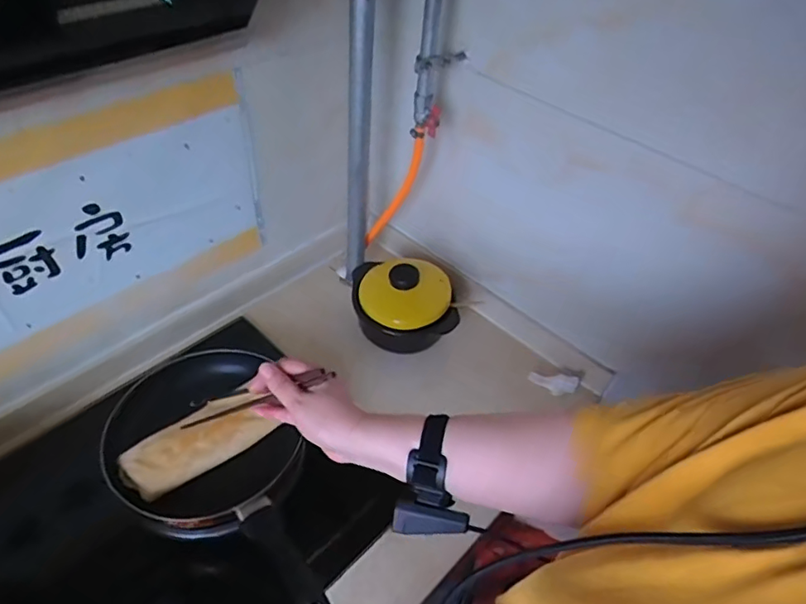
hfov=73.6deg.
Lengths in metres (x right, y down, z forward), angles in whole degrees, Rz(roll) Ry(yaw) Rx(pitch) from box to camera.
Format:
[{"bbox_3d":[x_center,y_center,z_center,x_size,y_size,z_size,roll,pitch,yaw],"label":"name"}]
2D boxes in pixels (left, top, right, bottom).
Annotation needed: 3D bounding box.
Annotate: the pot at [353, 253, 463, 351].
[{"bbox_3d":[0.001,-0.001,0.866,0.158,0.113,0.145,3,46,-3],"label":"pot"}]

